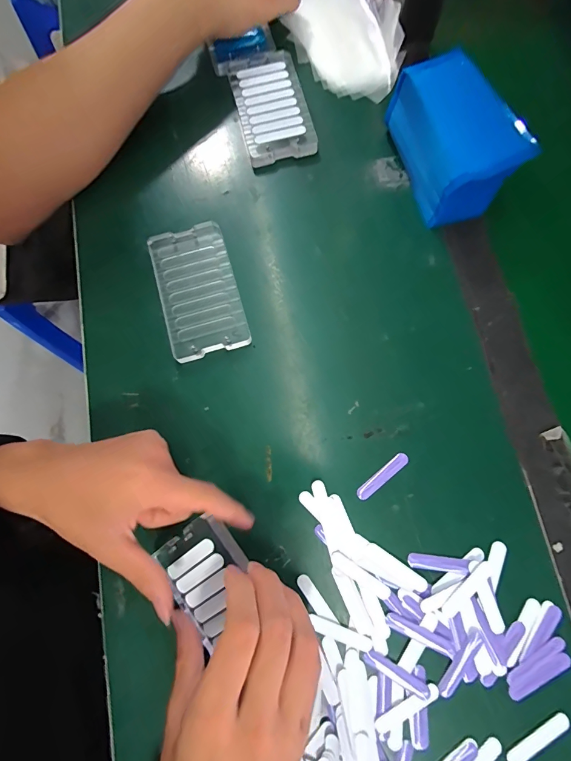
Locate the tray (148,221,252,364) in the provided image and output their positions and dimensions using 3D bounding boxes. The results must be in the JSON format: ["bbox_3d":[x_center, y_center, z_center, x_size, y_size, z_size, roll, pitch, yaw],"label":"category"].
[{"bbox_3d":[-0.079,-0.082,0.333,0.068,0.013,0.120,-16,78,-3],"label":"tray"}]

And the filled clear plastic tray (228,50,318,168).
[{"bbox_3d":[-0.015,-0.280,0.376,0.069,0.012,0.122,-14,78,-2],"label":"filled clear plastic tray"}]

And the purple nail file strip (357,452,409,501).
[{"bbox_3d":[0.079,0.078,0.299,0.051,0.004,0.011,-38,80,-7],"label":"purple nail file strip"}]

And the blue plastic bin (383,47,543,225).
[{"bbox_3d":[0.151,-0.213,0.329,0.073,0.067,0.130,-18,78,-3],"label":"blue plastic bin"}]

